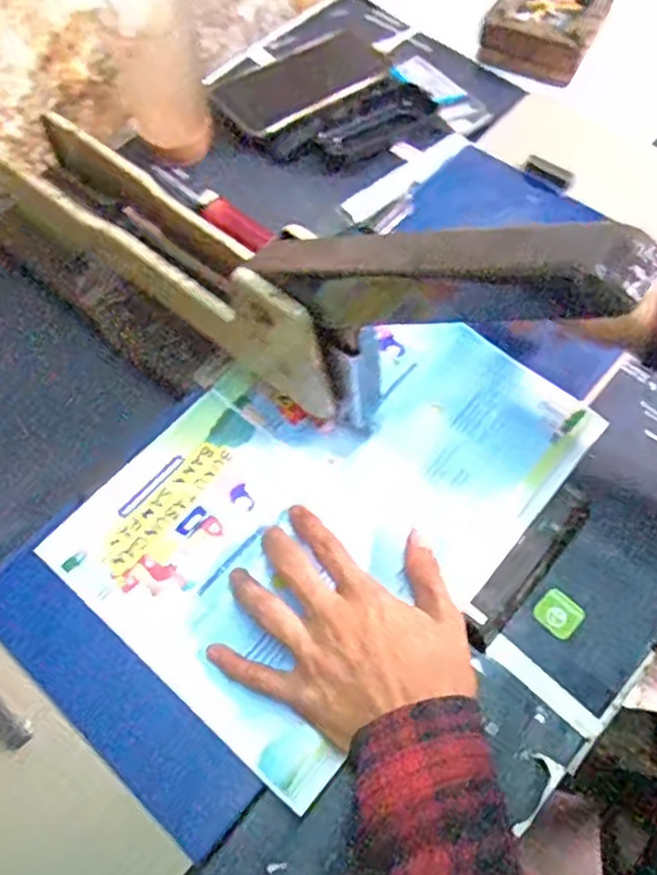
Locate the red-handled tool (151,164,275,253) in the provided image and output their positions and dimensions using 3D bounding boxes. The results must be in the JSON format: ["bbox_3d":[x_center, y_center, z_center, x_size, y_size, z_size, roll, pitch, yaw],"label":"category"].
[{"bbox_3d":[-0.104,-0.200,0.597,0.148,0.015,0.028,40,72,20],"label":"red-handled tool"}]

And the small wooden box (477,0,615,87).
[{"bbox_3d":[0.204,-0.386,0.653,0.101,0.040,0.108,24,67,15],"label":"small wooden box"}]

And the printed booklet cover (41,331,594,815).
[{"bbox_3d":[0.000,0.031,0.453,0.222,0.009,0.304,38,71,18],"label":"printed booklet cover"}]

